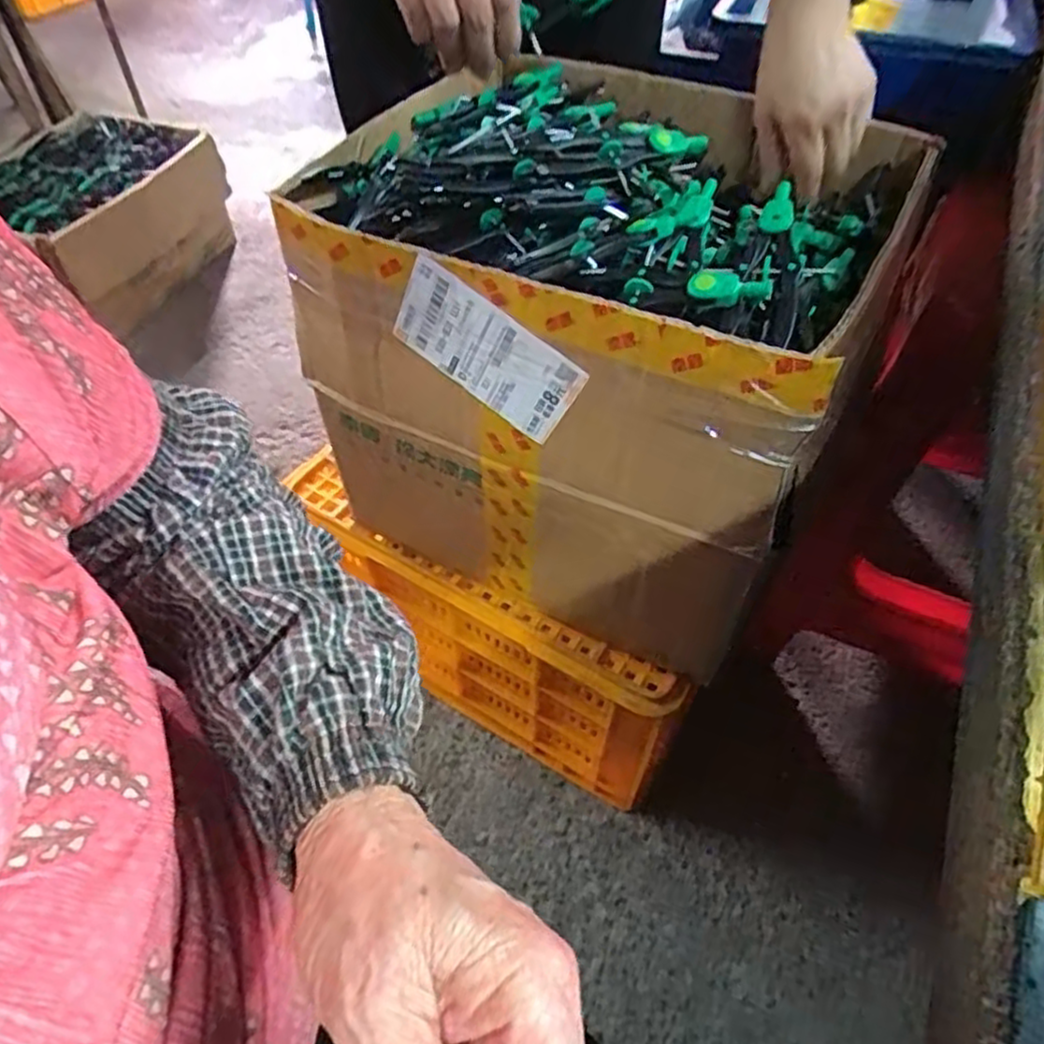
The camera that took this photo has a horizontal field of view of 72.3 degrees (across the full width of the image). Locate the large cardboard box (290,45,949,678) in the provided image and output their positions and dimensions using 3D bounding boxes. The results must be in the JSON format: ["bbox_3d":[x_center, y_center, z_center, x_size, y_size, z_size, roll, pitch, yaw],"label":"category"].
[{"bbox_3d":[0.055,-0.136,0.615,0.404,0.335,0.302,27,56,20],"label":"large cardboard box"}]

